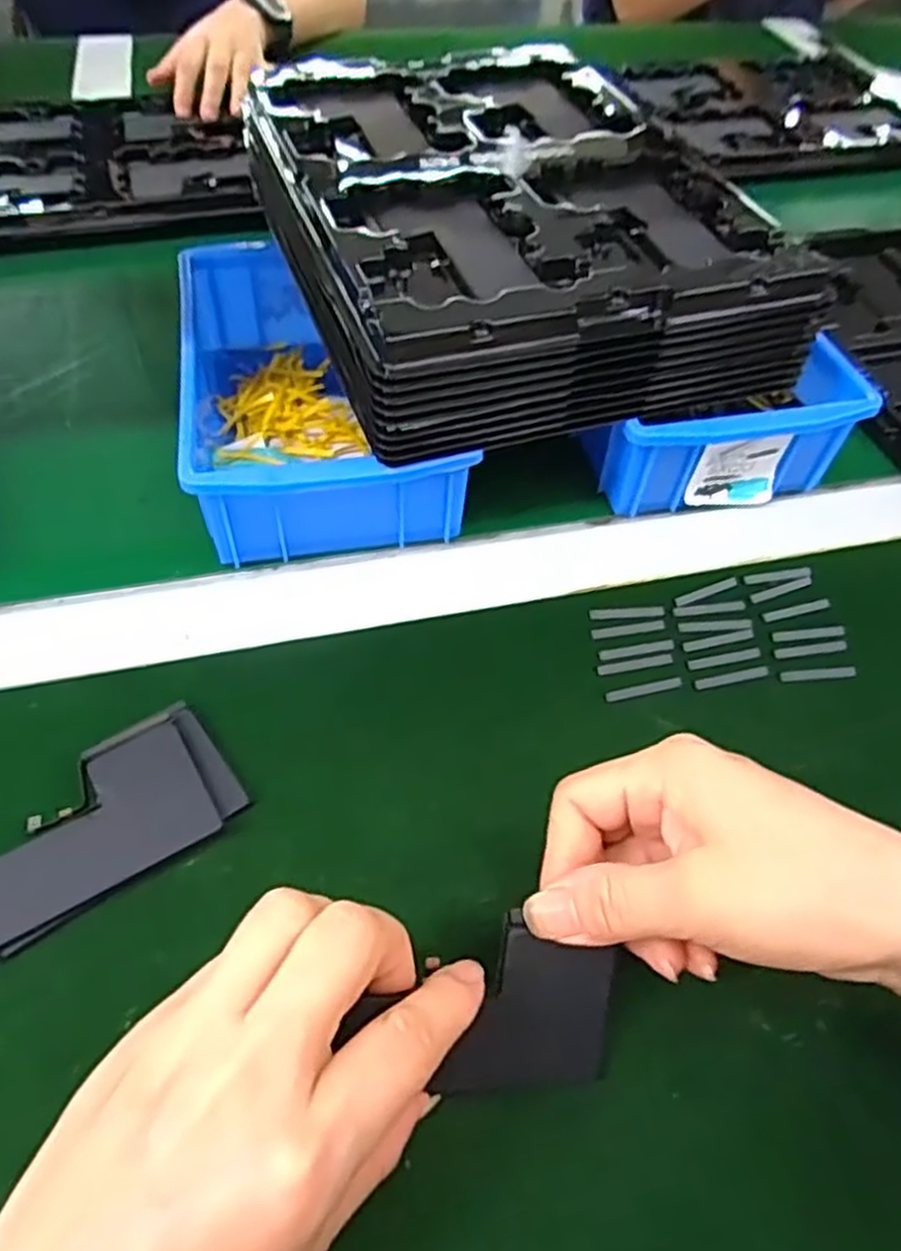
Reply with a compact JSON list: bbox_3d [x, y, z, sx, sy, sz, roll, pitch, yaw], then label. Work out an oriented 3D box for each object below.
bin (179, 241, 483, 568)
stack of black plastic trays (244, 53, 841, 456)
[{"bbox_3d":[-0.076,-0.124,0.411,0.119,0.061,0.193,-10,54,-11],"label":"bin"},{"bbox_3d":[0.028,-0.216,0.412,0.211,0.061,0.269,-14,55,-14],"label":"stack of black plastic trays"}]

